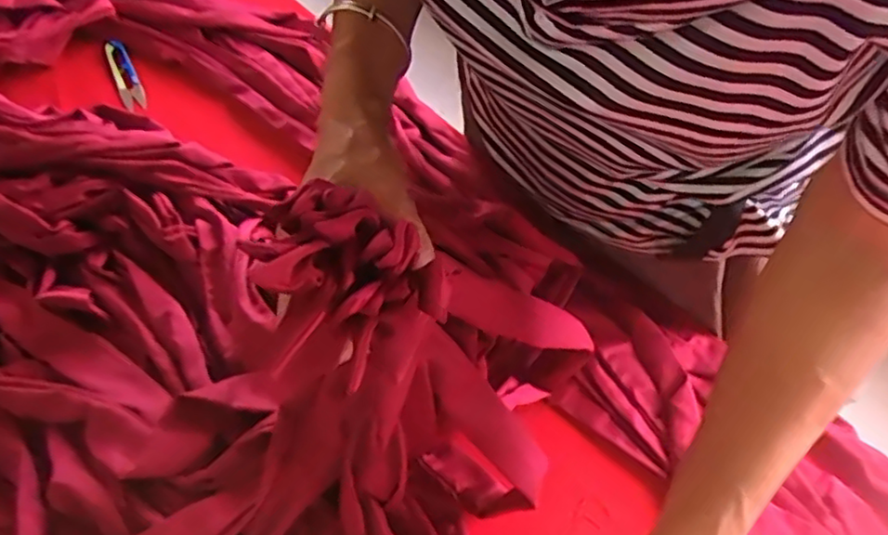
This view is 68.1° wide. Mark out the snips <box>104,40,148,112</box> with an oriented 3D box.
[{"bbox_3d":[-0.333,-0.199,0.689,0.023,0.016,0.086,-25,77,-15],"label":"snips"}]

